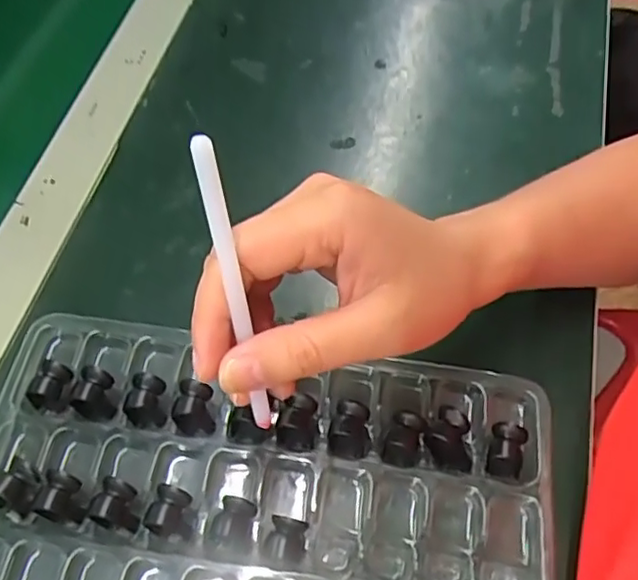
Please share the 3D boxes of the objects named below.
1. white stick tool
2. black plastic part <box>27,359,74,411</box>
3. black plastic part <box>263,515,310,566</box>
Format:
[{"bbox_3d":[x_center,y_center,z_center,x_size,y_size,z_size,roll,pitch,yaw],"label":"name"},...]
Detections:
[{"bbox_3d":[-0.028,0.002,0.214,0.007,0.109,0.004,-13,30,-8],"label":"white stick tool"},{"bbox_3d":[-0.127,0.046,0.300,0.014,0.014,0.022,14,62,8],"label":"black plastic part"},{"bbox_3d":[-0.014,0.104,0.266,0.017,0.013,0.020,11,61,6],"label":"black plastic part"}]

